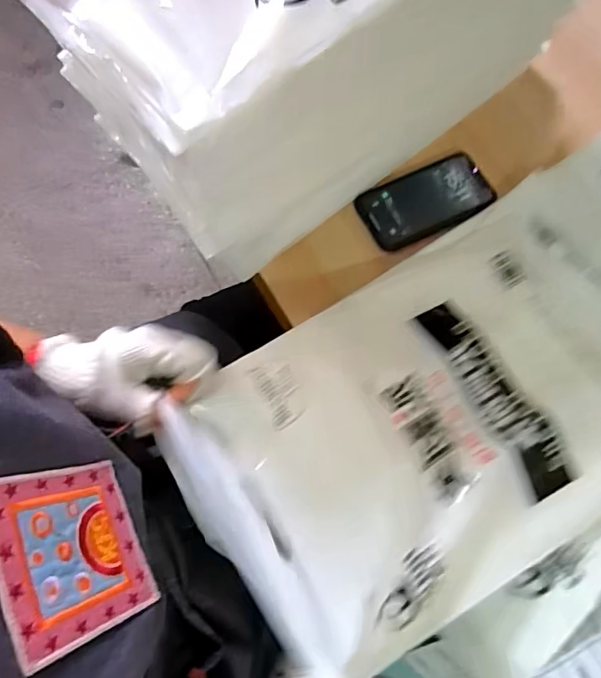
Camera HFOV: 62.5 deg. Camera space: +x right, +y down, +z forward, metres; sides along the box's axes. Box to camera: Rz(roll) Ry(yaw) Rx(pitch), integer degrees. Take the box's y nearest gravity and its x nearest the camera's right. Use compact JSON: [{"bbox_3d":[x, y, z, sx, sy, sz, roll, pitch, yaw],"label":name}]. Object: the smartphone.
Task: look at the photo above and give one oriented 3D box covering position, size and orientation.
[{"bbox_3d":[0.144,-0.156,0.560,0.147,0.017,0.082,-26,74,-9],"label":"smartphone"}]

